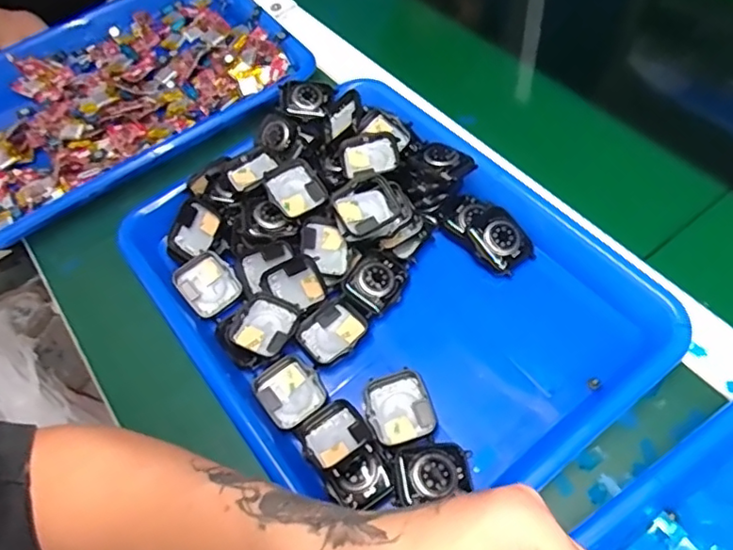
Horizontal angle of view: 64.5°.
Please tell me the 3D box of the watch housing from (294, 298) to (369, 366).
[{"bbox_3d":[-0.021,0.039,0.386,0.037,0.016,0.042,37,65,26],"label":"watch housing"}]

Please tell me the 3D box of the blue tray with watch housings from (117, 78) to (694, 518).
[{"bbox_3d":[0.003,0.000,0.395,0.254,0.050,0.333,-37,59,-13],"label":"blue tray with watch housings"}]

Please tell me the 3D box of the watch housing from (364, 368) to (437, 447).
[{"bbox_3d":[0.020,0.081,0.351,0.038,0.010,0.046,-21,57,-4],"label":"watch housing"}]

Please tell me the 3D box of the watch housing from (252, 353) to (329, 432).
[{"bbox_3d":[-0.047,0.075,0.368,0.038,0.011,0.043,-36,59,-13],"label":"watch housing"}]

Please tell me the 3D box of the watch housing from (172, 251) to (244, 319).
[{"bbox_3d":[-0.115,0.007,0.422,0.039,0.010,0.042,-40,86,-7],"label":"watch housing"}]

